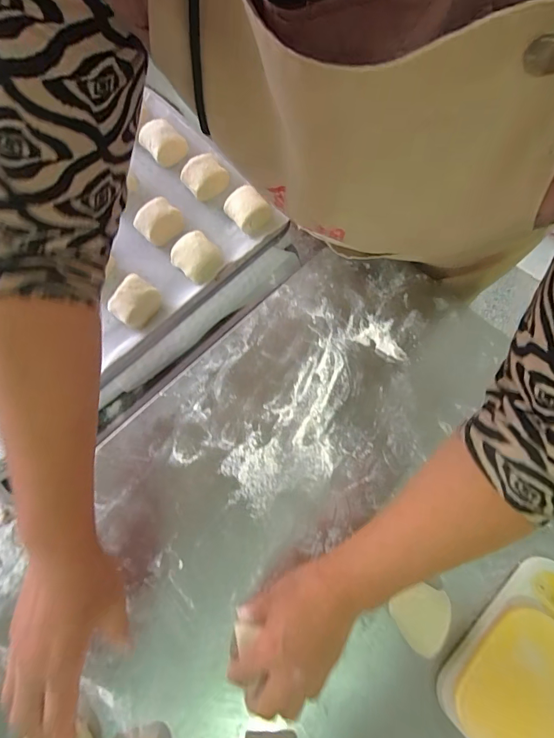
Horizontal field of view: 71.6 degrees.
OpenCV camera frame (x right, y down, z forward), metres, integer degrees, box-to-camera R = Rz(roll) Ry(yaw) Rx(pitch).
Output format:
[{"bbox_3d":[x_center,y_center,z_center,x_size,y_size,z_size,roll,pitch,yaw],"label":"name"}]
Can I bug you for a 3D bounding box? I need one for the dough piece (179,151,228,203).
[{"bbox_3d":[-0.115,-0.313,0.617,0.074,0.043,0.056,-29,74,-12],"label":"dough piece"}]

